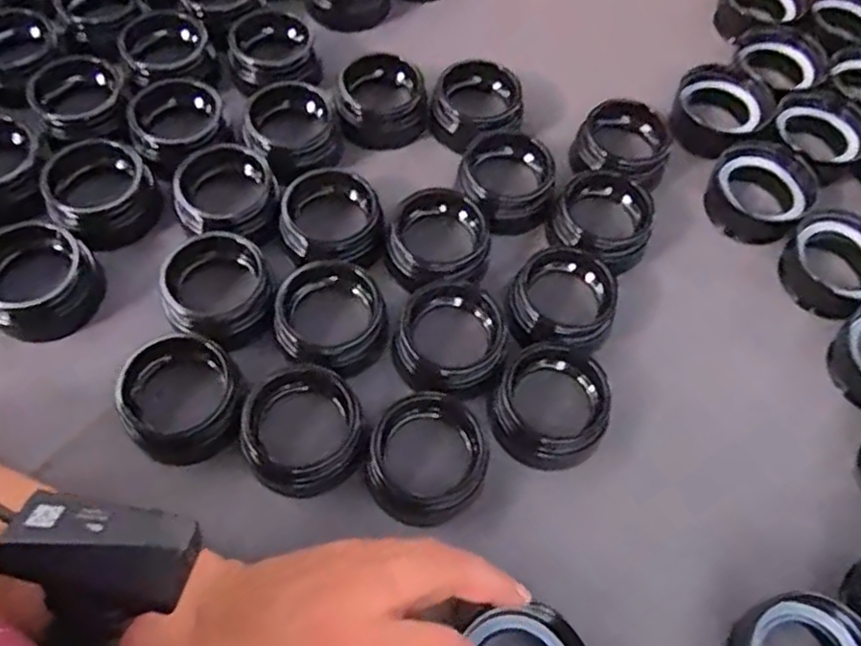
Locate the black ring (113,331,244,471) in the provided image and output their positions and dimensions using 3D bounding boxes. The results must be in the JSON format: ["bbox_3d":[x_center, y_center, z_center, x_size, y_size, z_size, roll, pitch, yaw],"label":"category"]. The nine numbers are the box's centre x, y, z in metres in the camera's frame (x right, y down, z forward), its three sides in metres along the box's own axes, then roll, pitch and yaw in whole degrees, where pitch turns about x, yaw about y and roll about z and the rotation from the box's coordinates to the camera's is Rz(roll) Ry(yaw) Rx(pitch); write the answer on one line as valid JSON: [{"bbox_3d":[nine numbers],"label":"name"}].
[{"bbox_3d":[-0.138,0.041,0.387,0.063,0.038,0.065,-39,71,-22],"label":"black ring"}]

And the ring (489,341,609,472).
[{"bbox_3d":[0.068,0.049,0.403,0.065,0.026,0.067,40,66,16],"label":"ring"}]

